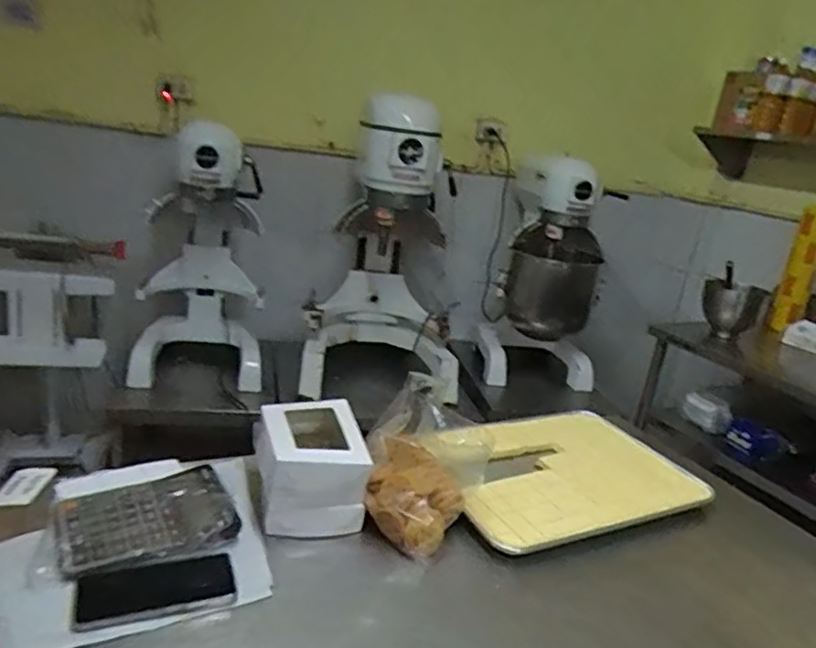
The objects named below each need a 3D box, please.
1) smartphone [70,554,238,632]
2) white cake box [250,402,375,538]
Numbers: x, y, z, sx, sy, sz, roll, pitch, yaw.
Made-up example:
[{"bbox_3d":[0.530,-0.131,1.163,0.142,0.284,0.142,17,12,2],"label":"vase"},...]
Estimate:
[{"bbox_3d":[-0.279,0.297,0.708,0.167,0.009,0.080,-3,19,-27],"label":"smartphone"},{"bbox_3d":[-0.142,0.209,0.920,0.140,0.133,0.195,1,18,-16],"label":"white cake box"}]

